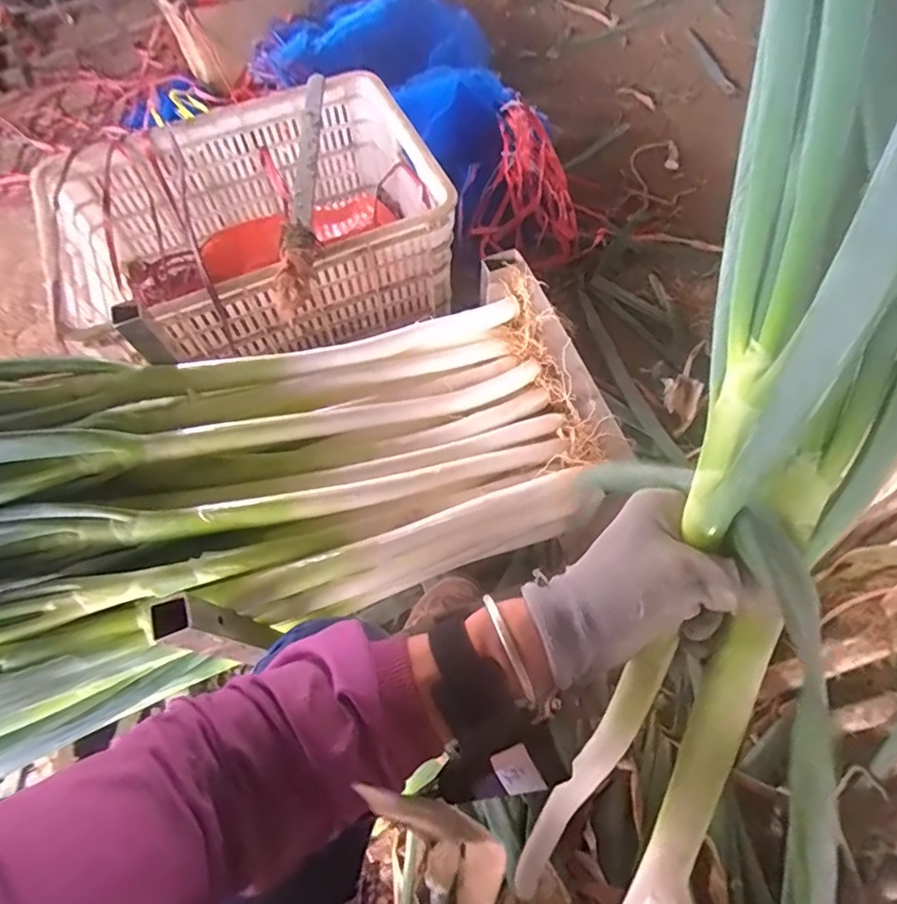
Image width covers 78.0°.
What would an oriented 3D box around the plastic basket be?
[{"bbox_3d":[-0.269,-0.320,0.819,0.510,0.219,0.421,-21,63,-9],"label":"plastic basket"}]

